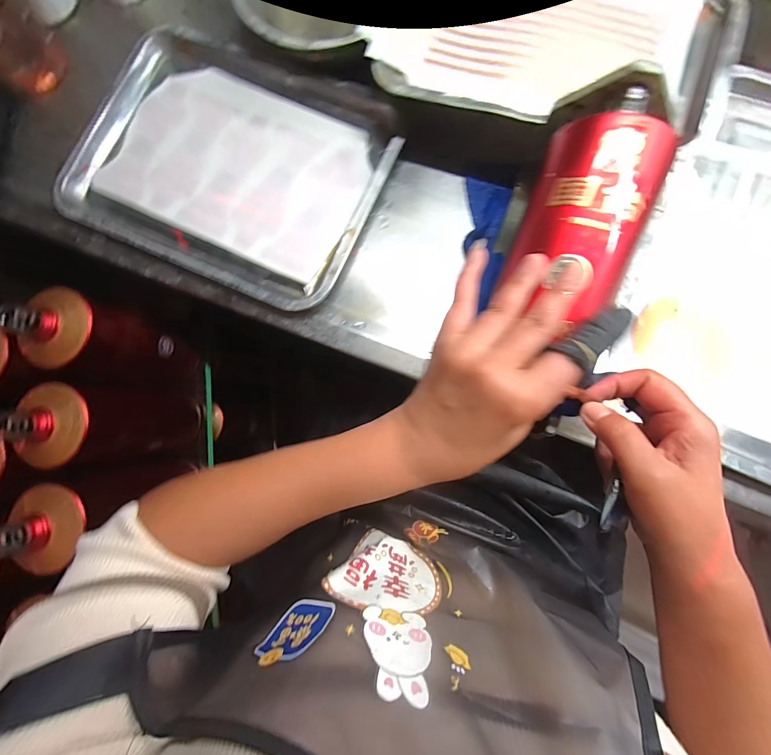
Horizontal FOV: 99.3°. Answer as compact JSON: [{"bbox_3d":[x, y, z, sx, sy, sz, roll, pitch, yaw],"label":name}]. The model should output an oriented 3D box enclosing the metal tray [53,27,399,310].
[{"bbox_3d":[-0.174,-0.237,0.357,0.341,0.027,0.247,25,88,6],"label":"metal tray"}]

